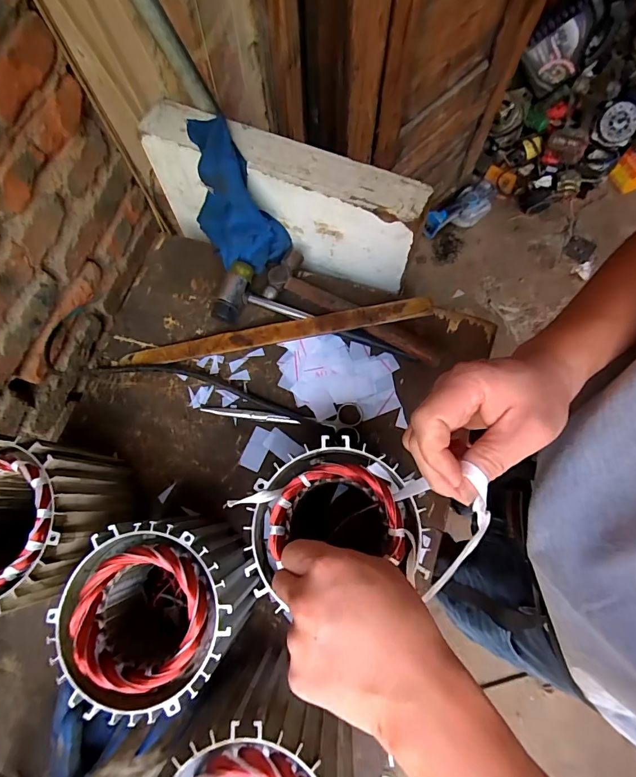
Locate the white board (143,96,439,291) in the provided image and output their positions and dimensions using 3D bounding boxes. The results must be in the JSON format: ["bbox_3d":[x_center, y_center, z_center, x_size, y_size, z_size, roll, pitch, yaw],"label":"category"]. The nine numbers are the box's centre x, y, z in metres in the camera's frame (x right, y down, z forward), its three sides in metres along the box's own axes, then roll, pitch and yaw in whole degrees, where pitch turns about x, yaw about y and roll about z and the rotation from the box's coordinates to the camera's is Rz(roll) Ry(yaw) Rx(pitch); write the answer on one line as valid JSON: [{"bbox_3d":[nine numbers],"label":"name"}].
[{"bbox_3d":[-0.040,-0.226,0.508,0.318,0.145,0.068,18,75,7],"label":"white board"}]

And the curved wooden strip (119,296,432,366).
[{"bbox_3d":[-0.054,-0.066,0.498,0.365,0.046,0.026,-8,74,-1],"label":"curved wooden strip"}]

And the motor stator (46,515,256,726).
[{"bbox_3d":[-0.137,0.198,0.387,0.131,0.130,0.128,0,74,2],"label":"motor stator"}]

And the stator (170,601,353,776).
[{"bbox_3d":[-0.044,0.318,0.342,0.140,0.160,0.137,29,77,9],"label":"stator"}]

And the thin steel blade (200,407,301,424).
[{"bbox_3d":[-0.082,0.032,0.508,0.117,0.005,0.011,6,74,4],"label":"thin steel blade"}]

